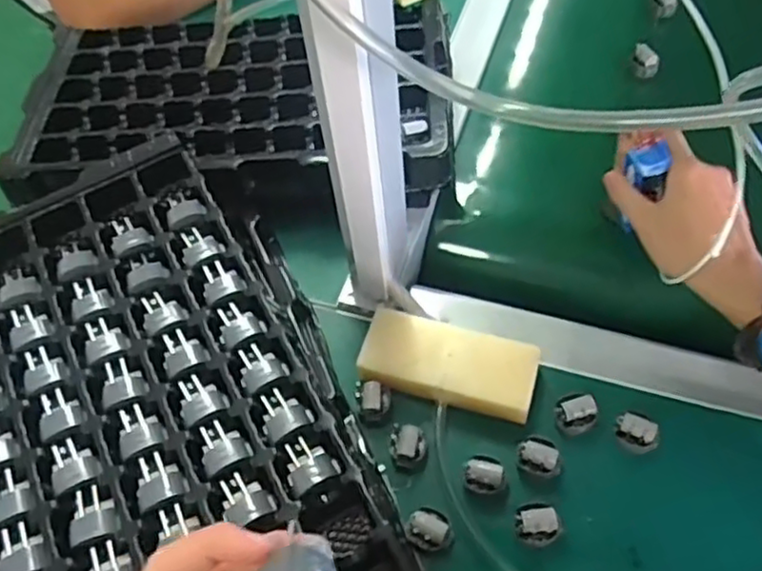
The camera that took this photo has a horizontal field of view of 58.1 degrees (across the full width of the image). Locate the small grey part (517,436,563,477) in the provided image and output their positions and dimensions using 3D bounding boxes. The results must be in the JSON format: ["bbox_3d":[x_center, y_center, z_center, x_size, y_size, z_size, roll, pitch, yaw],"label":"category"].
[{"bbox_3d":[0.103,0.111,0.448,0.028,0.013,0.022,20,61,18],"label":"small grey part"}]

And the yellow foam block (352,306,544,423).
[{"bbox_3d":[0.047,0.056,0.478,0.117,0.023,0.053,11,59,13],"label":"yellow foam block"}]

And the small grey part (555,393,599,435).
[{"bbox_3d":[0.130,0.083,0.457,0.026,0.017,0.026,-21,57,-8],"label":"small grey part"}]

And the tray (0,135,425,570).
[{"bbox_3d":[-0.135,0.074,0.378,0.216,0.035,0.345,-25,58,-10],"label":"tray"}]

